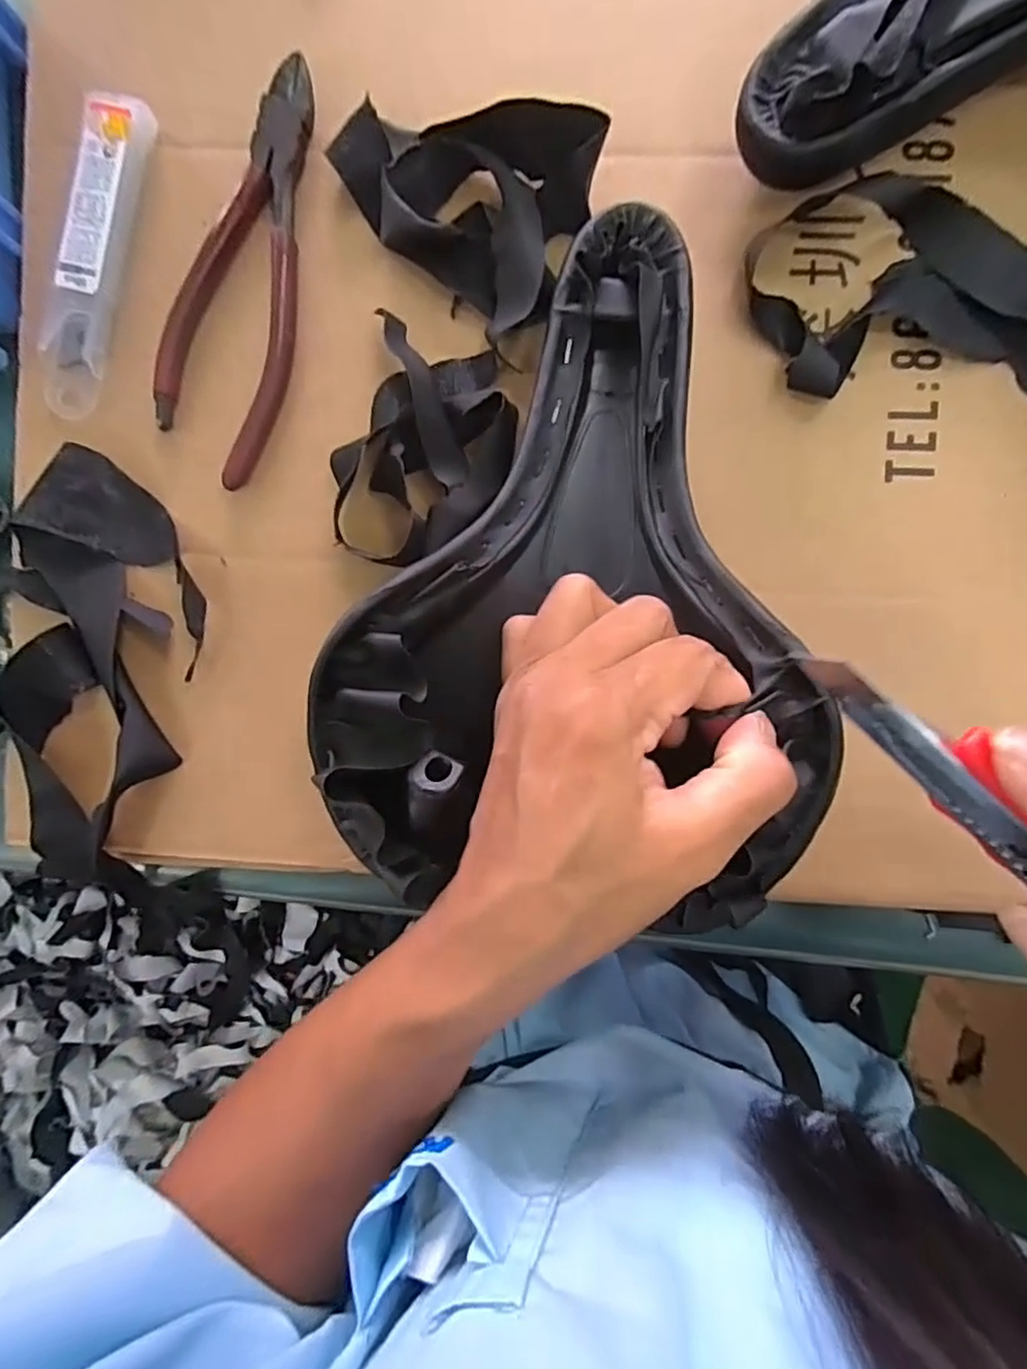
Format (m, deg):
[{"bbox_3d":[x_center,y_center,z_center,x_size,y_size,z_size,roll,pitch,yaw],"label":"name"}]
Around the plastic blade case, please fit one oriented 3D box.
[{"bbox_3d":[-0.172,-0.175,0.256,0.027,0.009,0.126,13,91,4],"label":"plastic blade case"}]

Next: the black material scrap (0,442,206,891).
[{"bbox_3d":[-0.169,-0.005,0.256,0.079,0.022,0.176,-3,90,4],"label":"black material scrap"}]

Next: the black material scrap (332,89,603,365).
[{"bbox_3d":[-0.023,-0.191,0.244,0.098,0.020,0.088,21,92,3],"label":"black material scrap"}]

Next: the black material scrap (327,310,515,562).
[{"bbox_3d":[-0.037,-0.093,0.246,0.065,0.023,0.093,12,91,4],"label":"black material scrap"}]

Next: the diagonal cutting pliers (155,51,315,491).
[{"bbox_3d":[-0.108,-0.167,0.254,0.050,0.009,0.166,15,91,3],"label":"diagonal cutting pliers"}]

